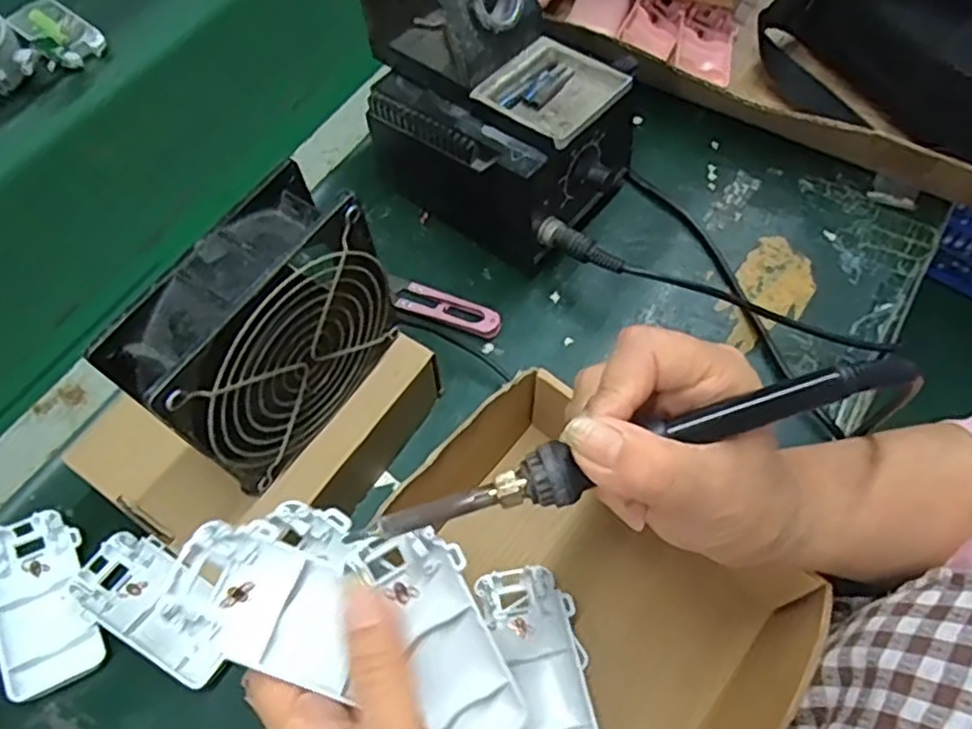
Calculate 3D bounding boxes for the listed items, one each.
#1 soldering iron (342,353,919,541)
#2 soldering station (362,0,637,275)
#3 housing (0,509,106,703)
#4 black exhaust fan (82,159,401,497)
[{"bbox_3d":[0.055,0.030,0.249,0.204,0.014,0.019,-17,62,-2],"label":"soldering iron"},{"bbox_3d":[0.005,-0.171,0.456,0.178,0.159,0.111,36,68,19],"label":"soldering station"},{"bbox_3d":[-0.238,0.125,0.378,0.050,0.014,0.097,-32,65,-15],"label":"housing"},{"bbox_3d":[-0.101,-0.012,0.332,0.044,0.113,0.118,31,66,17],"label":"black exhaust fan"}]

